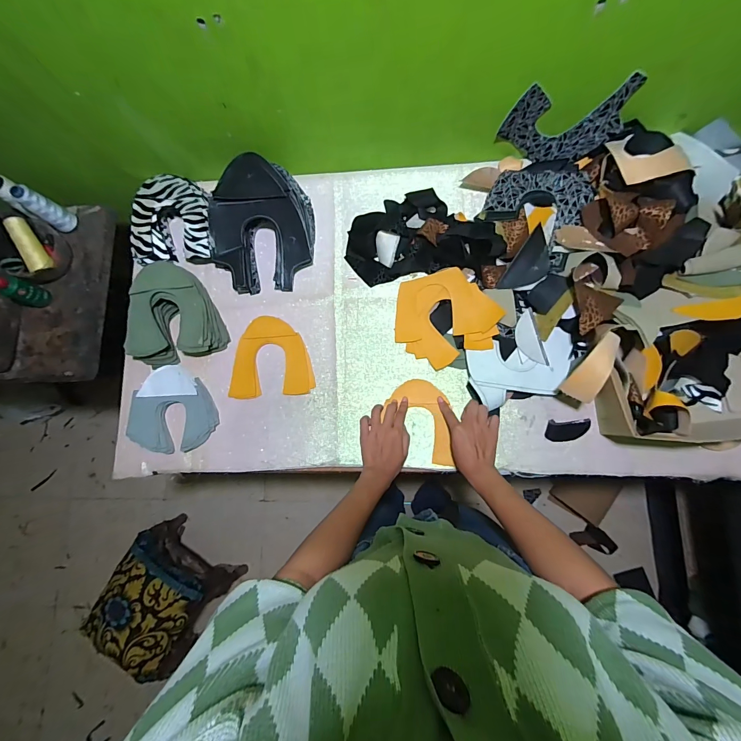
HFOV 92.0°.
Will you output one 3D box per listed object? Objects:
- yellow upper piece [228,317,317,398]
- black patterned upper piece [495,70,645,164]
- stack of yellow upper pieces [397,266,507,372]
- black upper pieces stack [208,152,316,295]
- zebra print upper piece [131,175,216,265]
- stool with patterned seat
[{"bbox_3d":[-0.192,-0.028,0.690,0.157,0.007,0.154,-5,82,4],"label":"yellow upper piece"},{"bbox_3d":[0.327,-0.418,0.610,0.190,0.125,0.032,-2,82,5],"label":"black patterned upper piece"},{"bbox_3d":[0.139,-0.096,0.654,0.182,0.041,0.176,5,83,6],"label":"stack of yellow upper pieces"},{"bbox_3d":[-0.215,-0.281,0.685,0.196,0.096,0.239,-2,82,5],"label":"black upper pieces stack"},{"bbox_3d":[-0.388,-0.298,0.721,0.149,0.082,0.174,-8,82,4],"label":"zebra print upper piece"},{"bbox_3d":[-0.647,0.690,1.180,0.311,0.385,0.260,22,83,8],"label":"stool with patterned seat"}]

